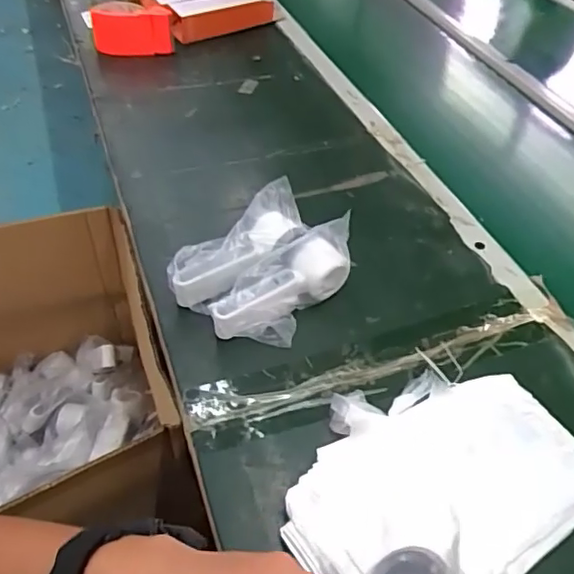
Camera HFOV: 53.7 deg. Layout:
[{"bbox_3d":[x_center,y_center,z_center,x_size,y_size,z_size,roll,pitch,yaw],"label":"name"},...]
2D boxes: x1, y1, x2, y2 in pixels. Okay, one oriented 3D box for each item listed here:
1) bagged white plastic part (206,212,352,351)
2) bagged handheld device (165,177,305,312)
[{"bbox_3d":[0.004,0.003,0.621,0.182,0.082,0.067,-31,55,-26],"label":"bagged white plastic part"},{"bbox_3d":[-0.053,-0.043,0.642,0.174,0.084,0.072,-27,52,-21],"label":"bagged handheld device"}]

